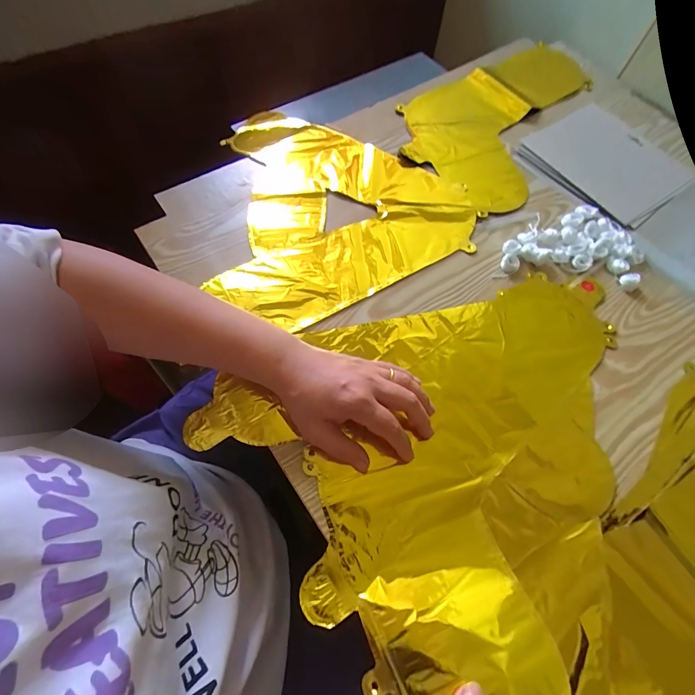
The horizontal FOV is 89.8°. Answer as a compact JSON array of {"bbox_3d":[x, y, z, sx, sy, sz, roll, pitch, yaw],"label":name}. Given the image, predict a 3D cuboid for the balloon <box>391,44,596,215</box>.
[{"bbox_3d":[0.231,-0.383,0.557,0.217,0.009,0.417,30,66,11],"label":"balloon"}]

